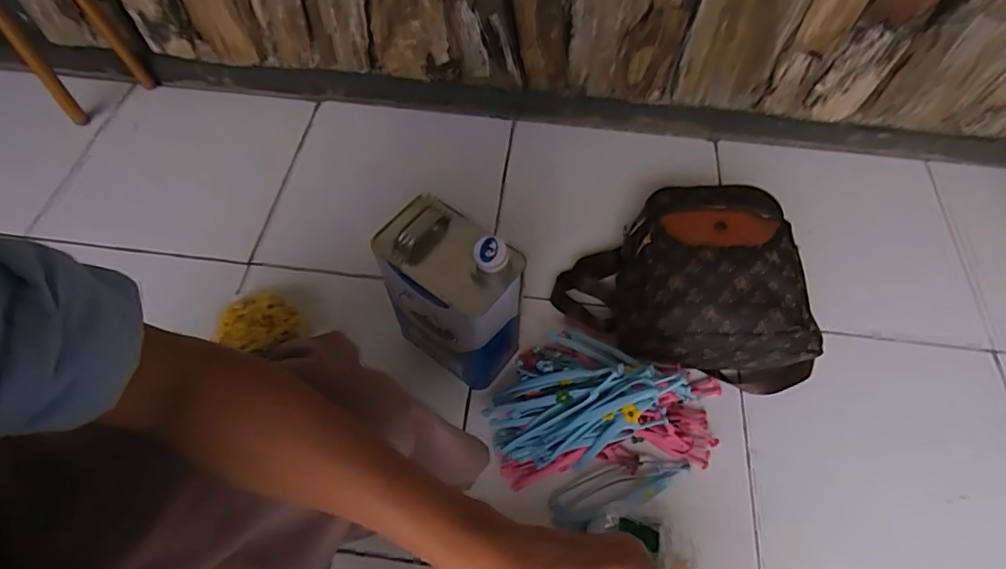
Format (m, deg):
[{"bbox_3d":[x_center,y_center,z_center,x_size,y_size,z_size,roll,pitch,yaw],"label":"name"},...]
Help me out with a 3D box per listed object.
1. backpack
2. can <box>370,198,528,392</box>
[{"bbox_3d":[0.270,-0.015,0.787,0.358,0.157,0.272,9,60,3],"label":"backpack"},{"bbox_3d":[-0.067,0.016,0.707,0.168,0.267,0.115,37,66,18],"label":"can"}]

